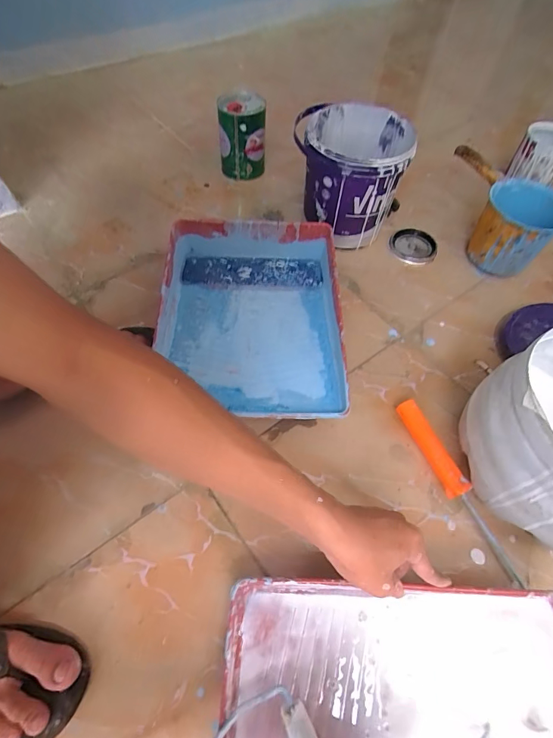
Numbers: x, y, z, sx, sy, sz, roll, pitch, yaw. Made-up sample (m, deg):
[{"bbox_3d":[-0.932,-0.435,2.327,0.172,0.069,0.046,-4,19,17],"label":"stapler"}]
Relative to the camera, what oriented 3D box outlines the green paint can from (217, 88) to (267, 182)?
[{"bbox_3d":[-0.075,-0.515,0.856,0.100,0.144,0.109,2,58,-3],"label":"green paint can"}]

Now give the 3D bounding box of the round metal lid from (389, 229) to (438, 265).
[{"bbox_3d":[0.283,-0.257,0.796,0.093,0.016,0.100,2,58,-3],"label":"round metal lid"}]

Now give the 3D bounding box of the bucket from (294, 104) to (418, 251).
[{"bbox_3d":[0.139,-0.363,0.746,0.181,0.192,0.193,2,58,-3],"label":"bucket"}]

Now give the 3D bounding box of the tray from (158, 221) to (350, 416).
[{"bbox_3d":[-0.038,-0.087,0.624,0.284,0.076,0.363,1,58,-3],"label":"tray"}]

